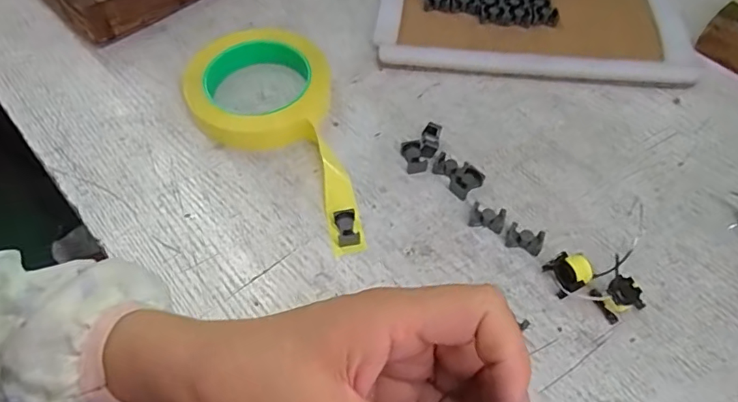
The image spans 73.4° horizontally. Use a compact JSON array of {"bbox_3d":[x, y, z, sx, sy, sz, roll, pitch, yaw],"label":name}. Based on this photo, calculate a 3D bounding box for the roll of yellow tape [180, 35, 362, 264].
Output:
[{"bbox_3d":[-0.052,-0.058,0.359,0.195,0.032,0.097,39,66,21],"label":"roll of yellow tape"}]

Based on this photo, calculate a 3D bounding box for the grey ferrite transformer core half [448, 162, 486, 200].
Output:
[{"bbox_3d":[0.067,-0.015,0.347,0.024,0.009,0.018,-36,65,-20],"label":"grey ferrite transformer core half"}]

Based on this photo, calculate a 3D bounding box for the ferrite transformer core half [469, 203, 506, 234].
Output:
[{"bbox_3d":[0.079,0.011,0.331,0.022,0.008,0.016,15,59,9],"label":"ferrite transformer core half"}]

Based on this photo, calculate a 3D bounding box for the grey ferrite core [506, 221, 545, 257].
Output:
[{"bbox_3d":[0.102,0.025,0.323,0.022,0.010,0.016,20,60,12],"label":"grey ferrite core"}]

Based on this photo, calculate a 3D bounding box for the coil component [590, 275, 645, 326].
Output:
[{"bbox_3d":[0.149,0.057,0.294,0.021,0.023,0.023,-31,63,-18],"label":"coil component"}]

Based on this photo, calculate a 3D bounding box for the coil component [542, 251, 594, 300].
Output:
[{"bbox_3d":[0.124,0.044,0.303,0.022,0.022,0.022,-17,60,-11],"label":"coil component"}]

